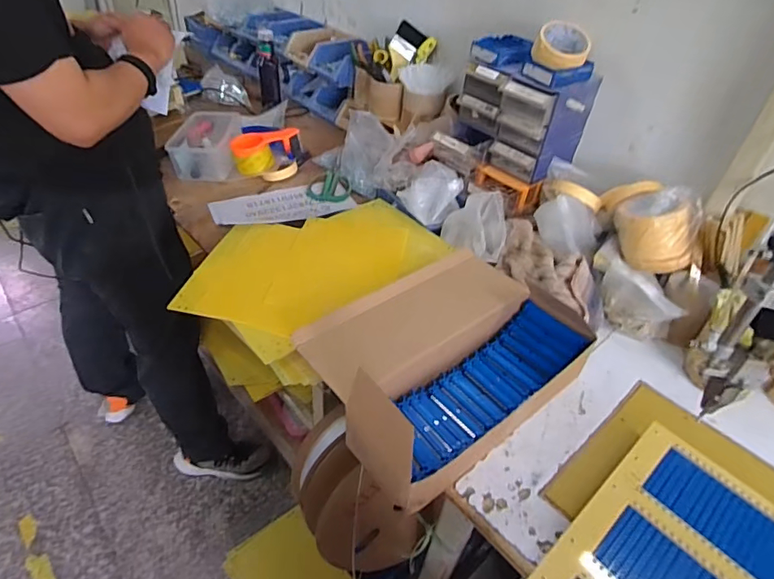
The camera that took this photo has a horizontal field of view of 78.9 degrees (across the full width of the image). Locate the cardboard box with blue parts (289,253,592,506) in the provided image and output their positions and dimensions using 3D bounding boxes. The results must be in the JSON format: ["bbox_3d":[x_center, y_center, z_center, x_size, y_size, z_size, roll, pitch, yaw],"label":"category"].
[{"bbox_3d":[0.097,0.091,0.675,0.377,0.146,0.248,-23,50,-28],"label":"cardboard box with blue parts"}]

